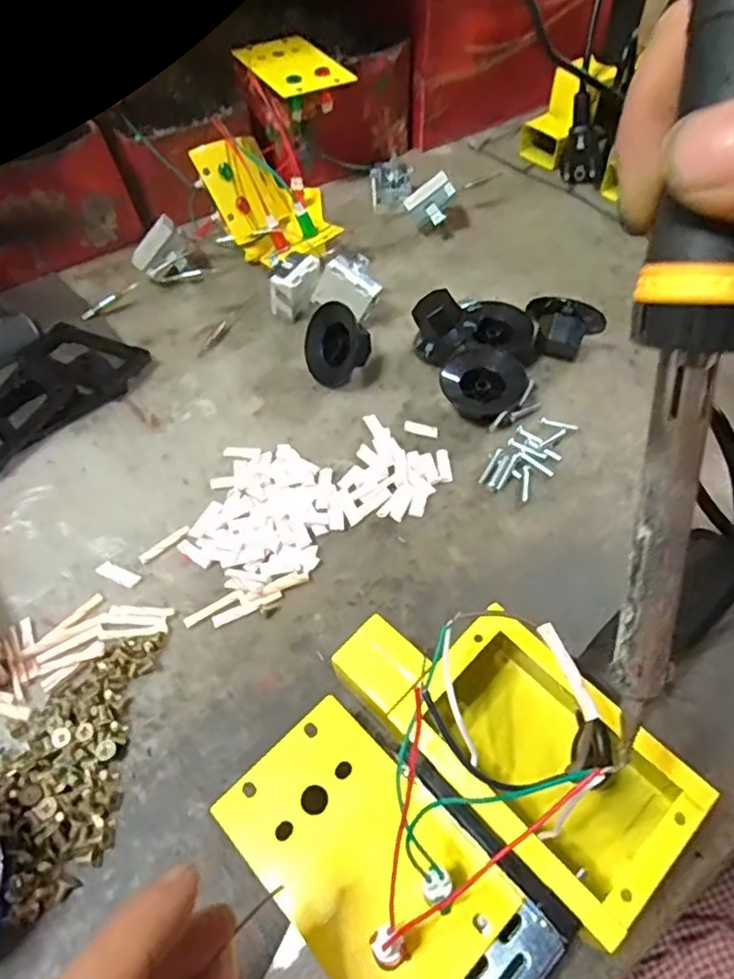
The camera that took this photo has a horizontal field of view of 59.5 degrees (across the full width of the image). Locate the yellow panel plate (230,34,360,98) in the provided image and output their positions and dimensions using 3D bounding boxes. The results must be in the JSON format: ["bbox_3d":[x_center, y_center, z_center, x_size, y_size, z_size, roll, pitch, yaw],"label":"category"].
[{"bbox_3d":[-0.055,-0.313,0.475,0.059,0.009,0.085,-29,60,-17],"label":"yellow panel plate"}]

